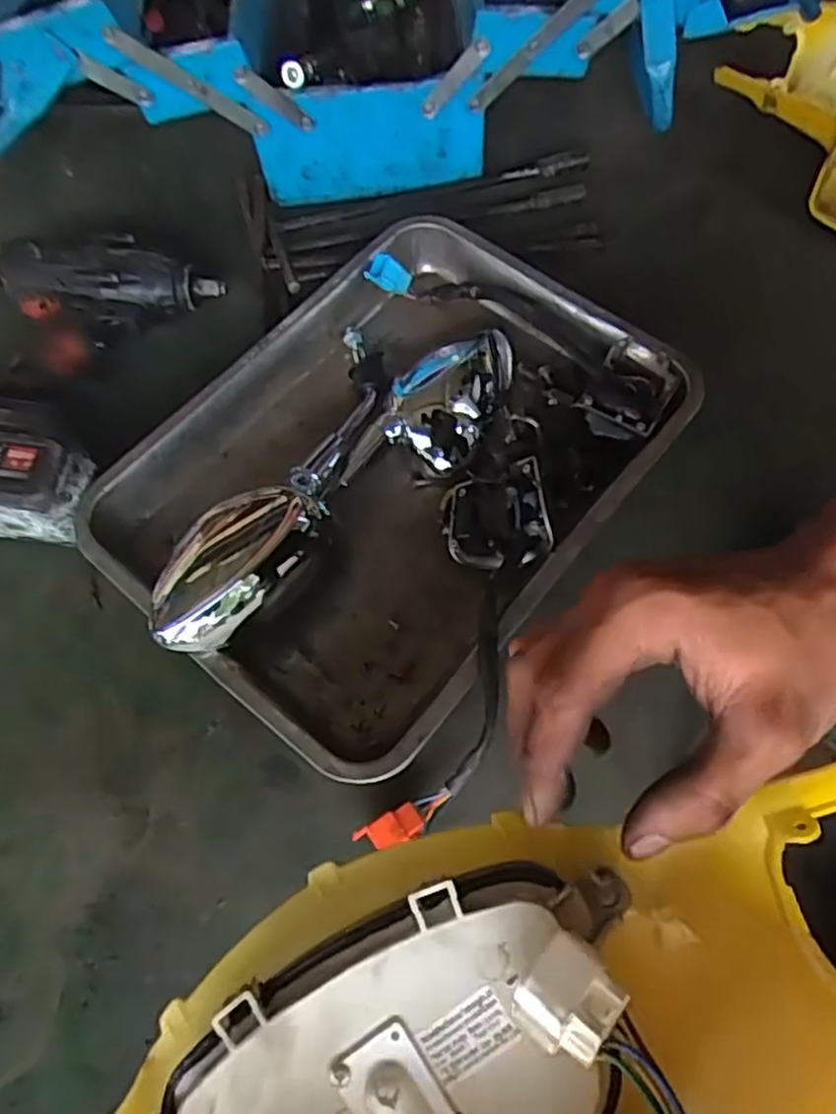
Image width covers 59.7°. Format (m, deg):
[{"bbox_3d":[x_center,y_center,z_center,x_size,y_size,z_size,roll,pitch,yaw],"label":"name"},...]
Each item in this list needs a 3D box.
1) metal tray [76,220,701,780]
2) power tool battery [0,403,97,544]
[{"bbox_3d":[-0.016,-0.072,0.534,0.293,0.053,0.383,37,72,17],"label":"metal tray"},{"bbox_3d":[-0.287,-0.062,0.532,0.113,0.072,0.081,6,66,5],"label":"power tool battery"}]

